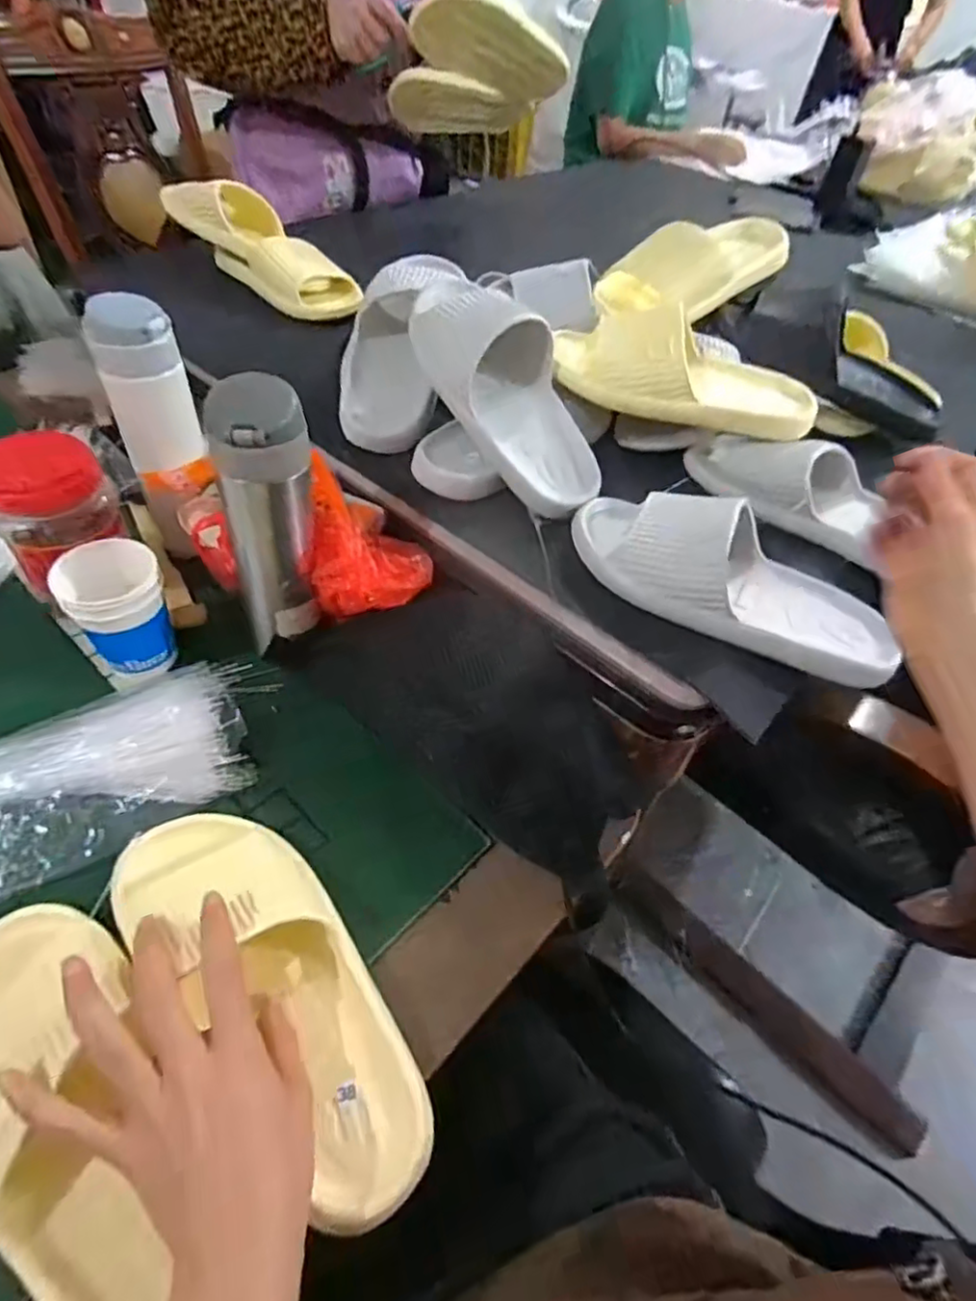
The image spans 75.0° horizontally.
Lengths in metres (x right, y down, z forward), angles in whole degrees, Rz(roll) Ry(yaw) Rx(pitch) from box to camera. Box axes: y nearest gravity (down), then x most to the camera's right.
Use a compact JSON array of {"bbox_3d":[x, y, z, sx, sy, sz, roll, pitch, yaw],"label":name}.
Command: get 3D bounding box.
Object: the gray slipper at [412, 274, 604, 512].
[{"bbox_3d":[0.018,-0.229,0.555,0.098,0.066,0.249,-26,81,-26],"label":"gray slipper"}]

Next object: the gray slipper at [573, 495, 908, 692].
[{"bbox_3d":[0.186,-0.057,0.490,0.257,0.065,0.100,25,51,15],"label":"gray slipper"}]

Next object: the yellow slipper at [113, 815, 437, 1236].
[{"bbox_3d":[-0.123,0.188,0.369,0.092,0.066,0.252,-34,66,-30],"label":"yellow slipper"}]

